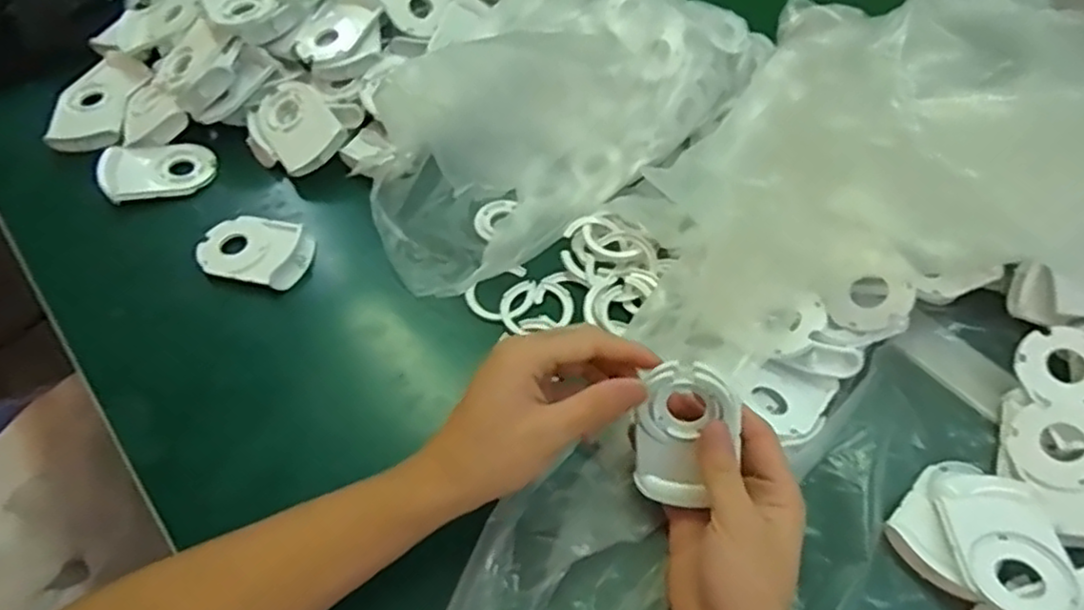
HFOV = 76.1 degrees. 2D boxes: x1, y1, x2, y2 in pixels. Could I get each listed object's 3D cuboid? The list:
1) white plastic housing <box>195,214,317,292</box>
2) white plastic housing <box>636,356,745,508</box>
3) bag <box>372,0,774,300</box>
[{"bbox_3d":[-0.216,-0.042,0.526,0.084,0.020,0.056,12,56,8],"label":"white plastic housing"},{"bbox_3d":[0.078,0.072,0.384,0.051,0.084,0.015,16,24,10],"label":"white plastic housing"},{"bbox_3d":[-0.003,-0.171,0.562,0.338,0.101,0.205,-38,64,-23],"label":"bag"}]

